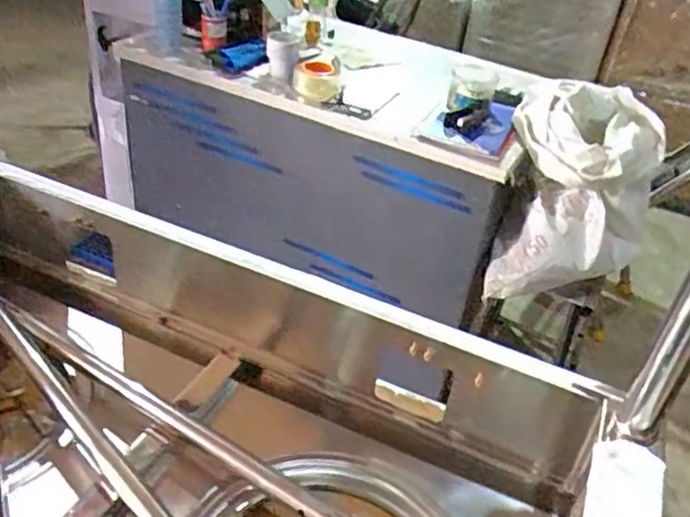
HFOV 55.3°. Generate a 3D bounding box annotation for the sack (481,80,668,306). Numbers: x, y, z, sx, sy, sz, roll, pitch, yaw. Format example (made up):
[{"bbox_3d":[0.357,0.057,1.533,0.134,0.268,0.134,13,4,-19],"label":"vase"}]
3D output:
[{"bbox_3d":[0.546,-0.155,1.574,0.333,0.419,0.293,9,36,2],"label":"sack"}]

